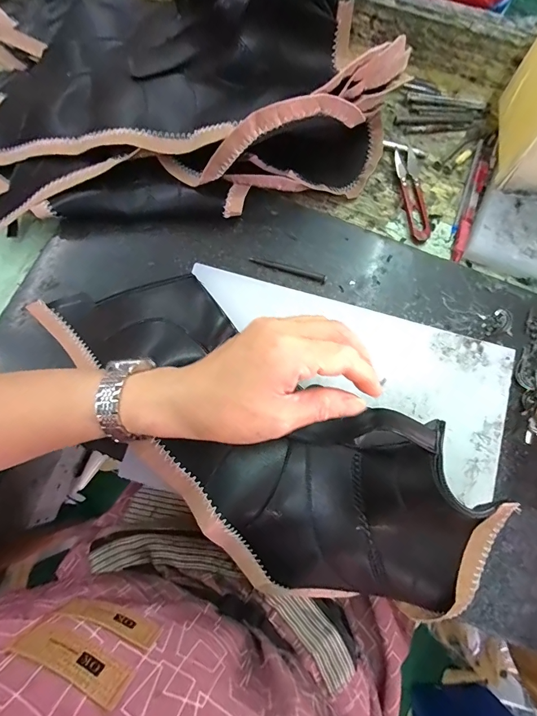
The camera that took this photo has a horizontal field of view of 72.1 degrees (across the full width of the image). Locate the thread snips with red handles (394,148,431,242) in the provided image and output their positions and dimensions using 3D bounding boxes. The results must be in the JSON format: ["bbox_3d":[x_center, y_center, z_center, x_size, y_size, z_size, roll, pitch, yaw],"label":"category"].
[{"bbox_3d":[0.160,-0.180,0.408,0.023,0.008,0.110,-6,77,0],"label":"thread snips with red handles"}]

